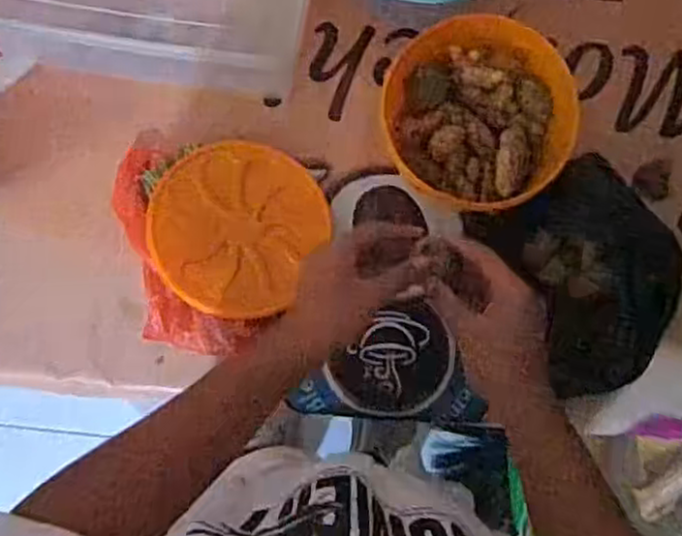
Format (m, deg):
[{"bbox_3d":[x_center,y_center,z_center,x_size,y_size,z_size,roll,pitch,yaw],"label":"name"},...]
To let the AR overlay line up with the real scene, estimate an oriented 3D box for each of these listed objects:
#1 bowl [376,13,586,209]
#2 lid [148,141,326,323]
[{"bbox_3d":[0.138,-0.158,0.767,0.183,0.110,0.172,0,84,-2],"label":"bowl"},{"bbox_3d":[-0.113,-0.048,0.779,0.174,0.021,0.184,2,83,-15],"label":"lid"}]

